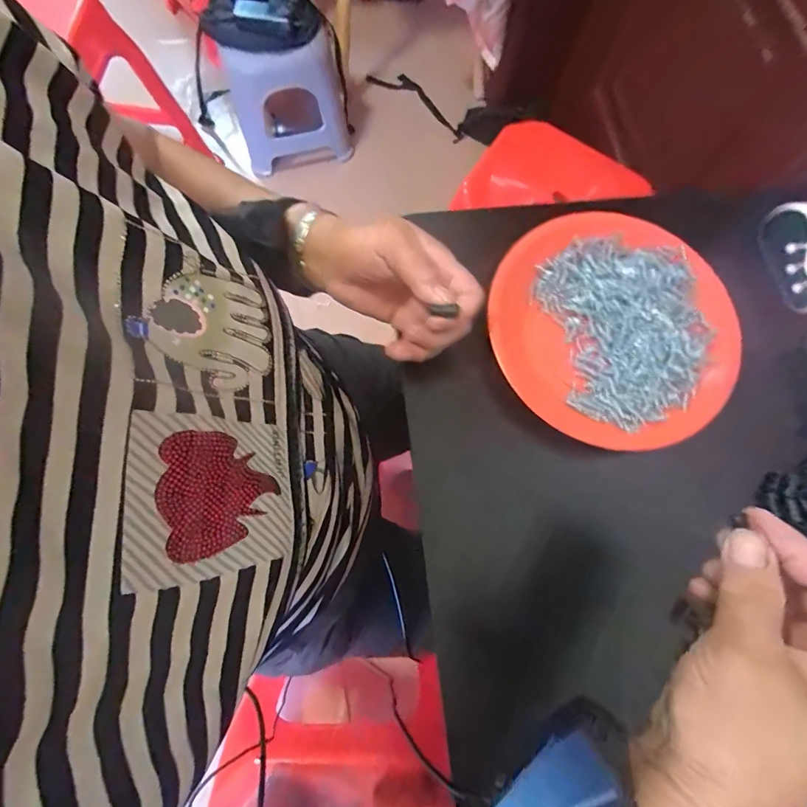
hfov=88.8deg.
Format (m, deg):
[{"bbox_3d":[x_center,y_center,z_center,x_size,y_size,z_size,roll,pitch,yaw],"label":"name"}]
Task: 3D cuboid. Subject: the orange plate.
[{"bbox_3d":[0.167,-0.061,0.334,0.189,0.024,0.182,0,77,-1],"label":"orange plate"}]

